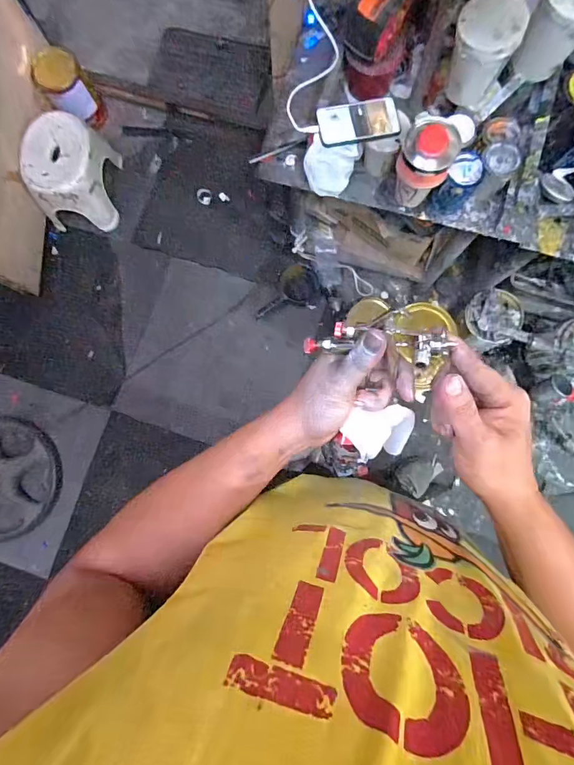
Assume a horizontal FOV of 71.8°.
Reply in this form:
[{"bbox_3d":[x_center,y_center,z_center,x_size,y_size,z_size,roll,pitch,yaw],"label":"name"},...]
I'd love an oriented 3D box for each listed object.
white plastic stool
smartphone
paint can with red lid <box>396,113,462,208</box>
[{"bbox_3d":[-0.765,-0.739,1.396,0.240,0.263,0.319,6,84,2],"label":"white plastic stool"},{"bbox_3d":[0.140,-0.509,0.774,0.158,0.009,0.080,-9,89,-4],"label":"smartphone"},{"bbox_3d":[0.267,-0.427,0.780,0.096,0.170,0.092,0,83,2],"label":"paint can with red lid"}]

